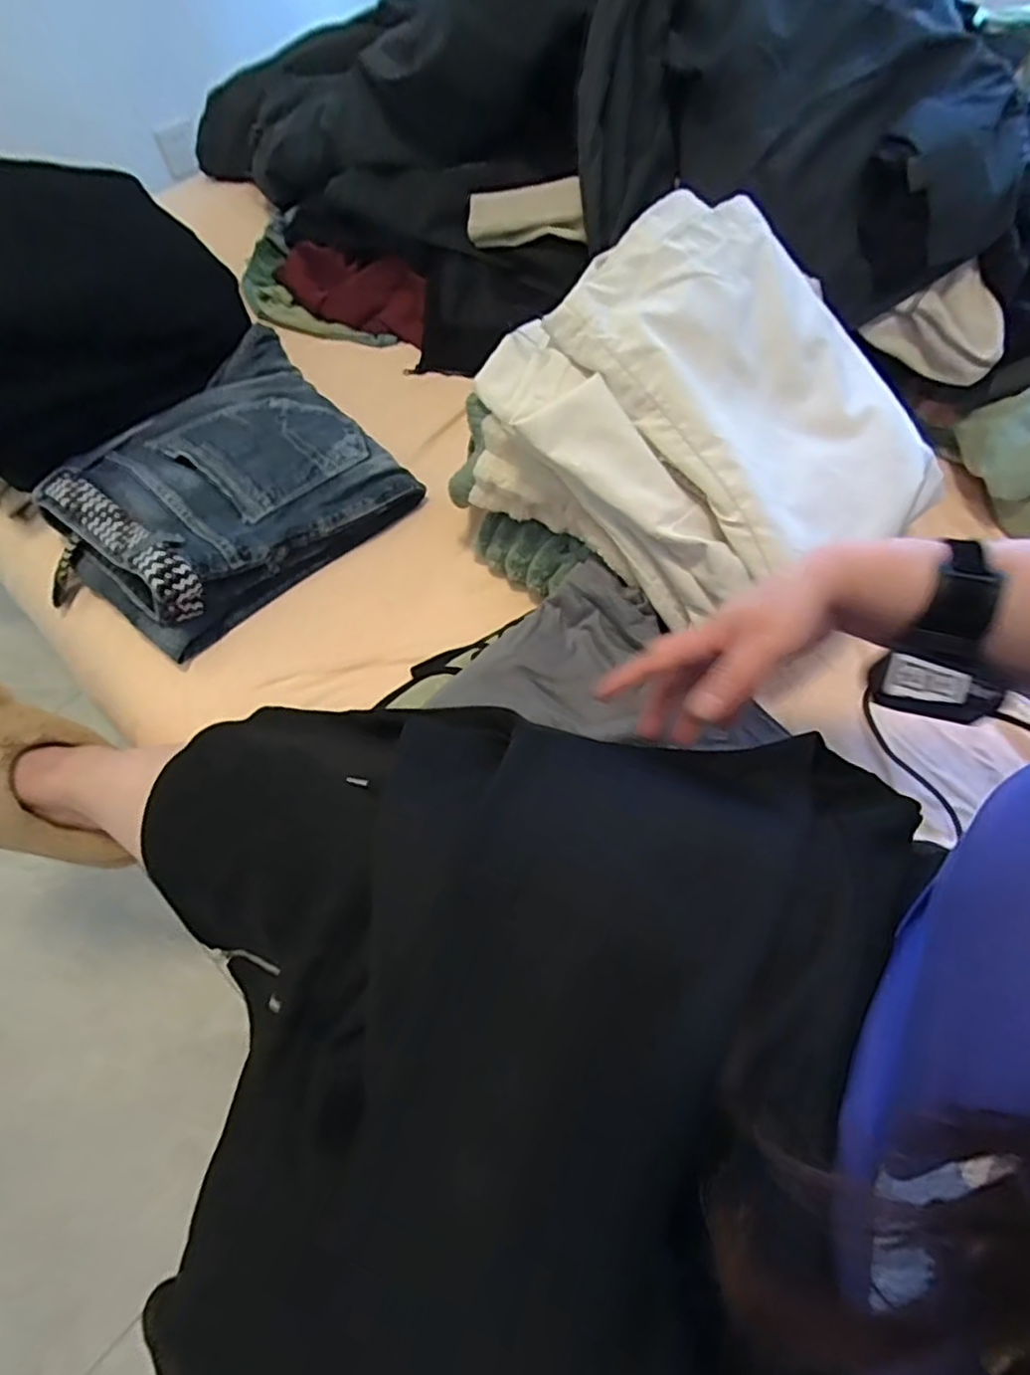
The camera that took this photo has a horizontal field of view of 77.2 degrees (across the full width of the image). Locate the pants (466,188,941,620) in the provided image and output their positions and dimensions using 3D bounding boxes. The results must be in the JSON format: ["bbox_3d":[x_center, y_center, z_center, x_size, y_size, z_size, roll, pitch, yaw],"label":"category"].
[{"bbox_3d":[0.162,-0.224,0.535,0.339,0.155,0.320,-30,65,-13],"label":"pants"}]

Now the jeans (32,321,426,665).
[{"bbox_3d":[-0.312,-0.205,0.669,0.337,0.089,0.262,-40,68,-17],"label":"jeans"}]

